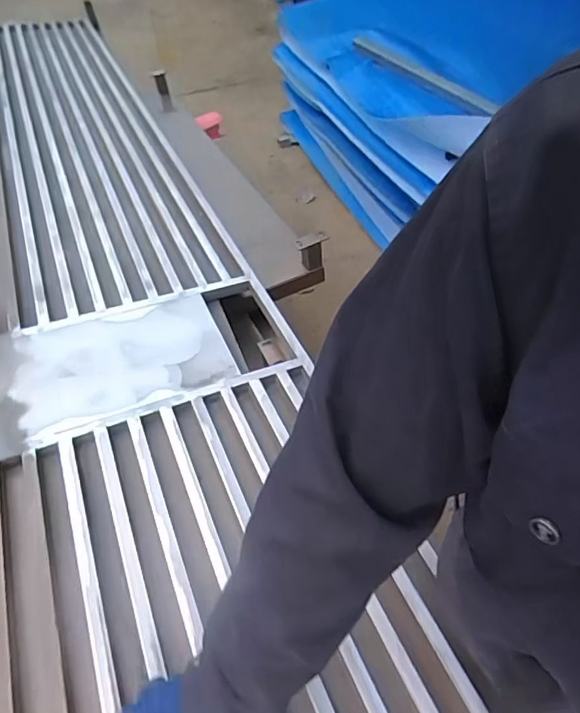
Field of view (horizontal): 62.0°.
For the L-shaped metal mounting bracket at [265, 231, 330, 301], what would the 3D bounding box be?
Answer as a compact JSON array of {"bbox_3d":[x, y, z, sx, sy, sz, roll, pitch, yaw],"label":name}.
[{"bbox_3d":[0.018,-0.232,1.246,0.179,0.142,0.033,-26,52,-15],"label":"L-shaped metal mounting bracket"}]

